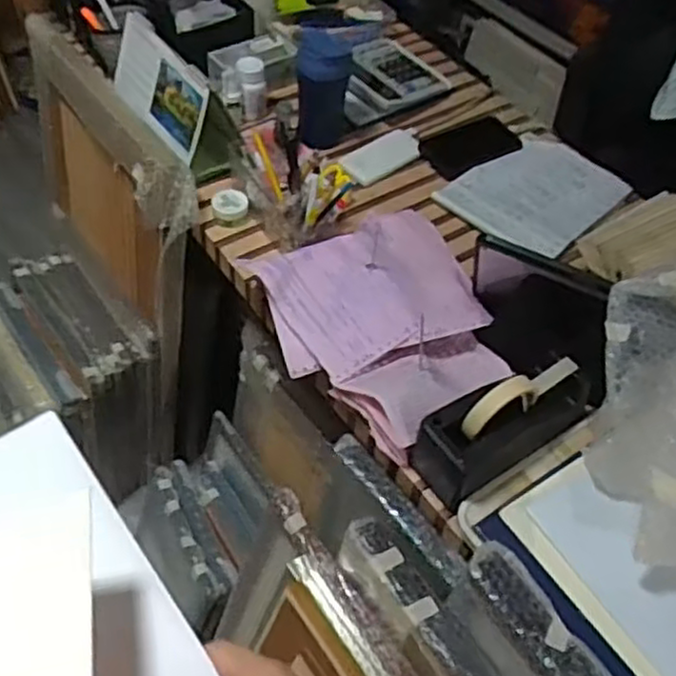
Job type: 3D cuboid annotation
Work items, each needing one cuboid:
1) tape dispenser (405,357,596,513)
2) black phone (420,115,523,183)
[{"bbox_3d":[0.181,0.089,0.816,0.200,0.109,0.089,-32,60,-18],"label":"tape dispenser"},{"bbox_3d":[0.213,-0.307,1.205,0.173,0.006,0.092,-28,60,-24],"label":"black phone"}]

